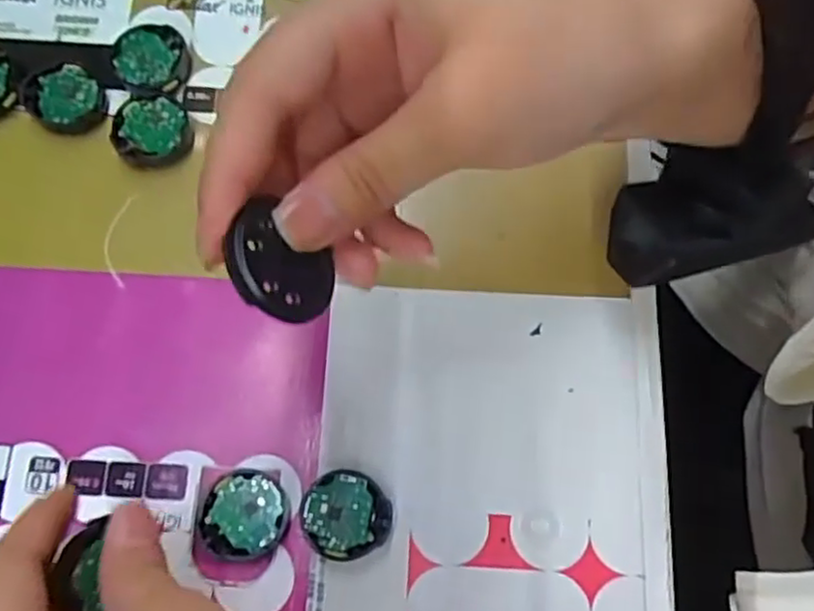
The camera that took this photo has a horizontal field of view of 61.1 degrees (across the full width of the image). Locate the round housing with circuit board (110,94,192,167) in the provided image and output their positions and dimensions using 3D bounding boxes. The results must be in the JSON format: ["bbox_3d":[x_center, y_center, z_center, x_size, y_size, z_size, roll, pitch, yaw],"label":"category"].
[{"bbox_3d":[-0.102,-0.070,0.280,0.030,0.012,0.029,0,75,-1],"label":"round housing with circuit board"}]

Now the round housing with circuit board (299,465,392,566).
[{"bbox_3d":[-0.022,0.074,0.243,0.030,0.010,0.030,0,75,-1],"label":"round housing with circuit board"}]

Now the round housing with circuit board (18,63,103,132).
[{"bbox_3d":[-0.140,-0.083,0.282,0.027,0.014,0.028,0,75,-1],"label":"round housing with circuit board"}]

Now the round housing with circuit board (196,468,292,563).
[{"bbox_3d":[-0.057,0.073,0.242,0.029,0.011,0.029,0,75,-1],"label":"round housing with circuit board"}]

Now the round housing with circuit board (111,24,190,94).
[{"bbox_3d":[-0.106,-0.101,0.289,0.029,0.011,0.031,0,75,-1],"label":"round housing with circuit board"}]

